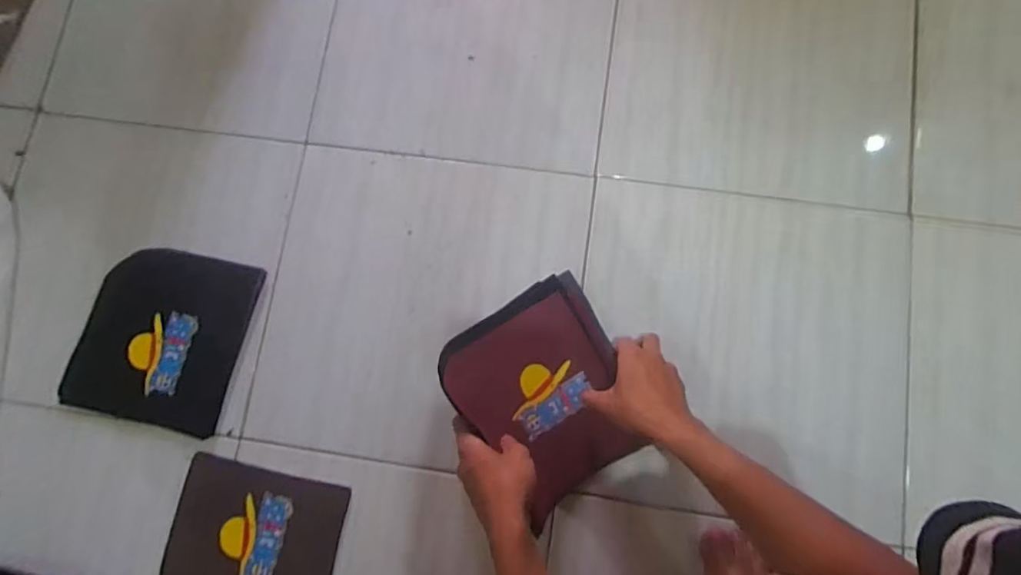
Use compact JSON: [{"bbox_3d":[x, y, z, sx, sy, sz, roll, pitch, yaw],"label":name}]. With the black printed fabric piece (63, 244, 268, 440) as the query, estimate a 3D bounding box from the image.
[{"bbox_3d":[-0.440,0.061,0.717,0.194,0.011,0.214,15,80,-3],"label":"black printed fabric piece"}]

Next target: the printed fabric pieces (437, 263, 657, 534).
[{"bbox_3d":[0.044,0.124,0.671,0.203,0.085,0.232,-31,81,-3],"label":"printed fabric pieces"}]

